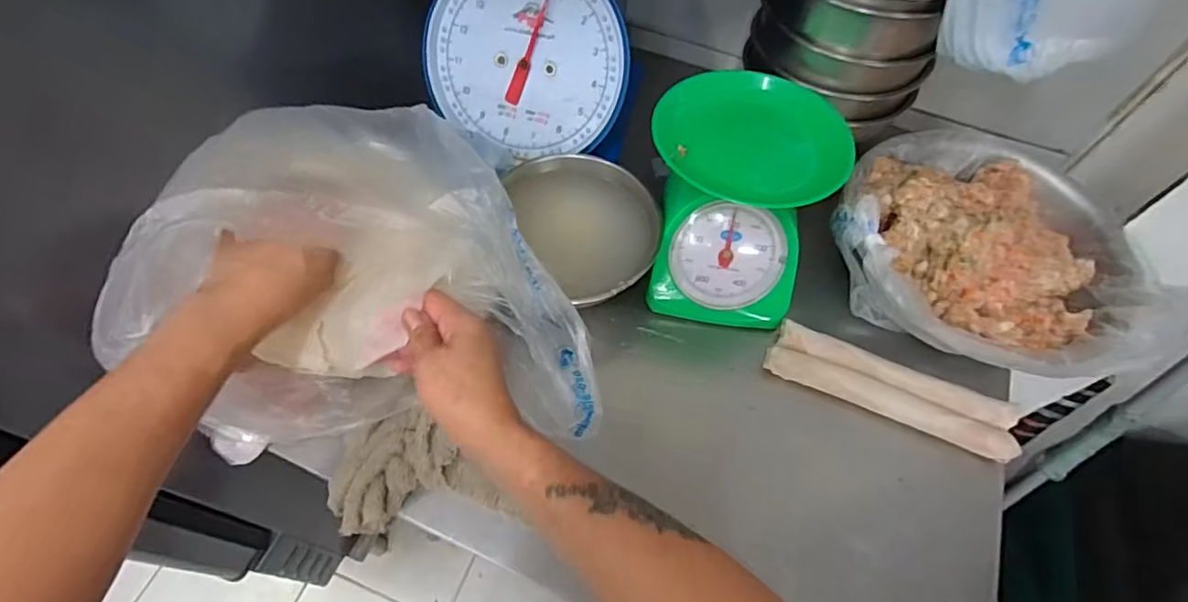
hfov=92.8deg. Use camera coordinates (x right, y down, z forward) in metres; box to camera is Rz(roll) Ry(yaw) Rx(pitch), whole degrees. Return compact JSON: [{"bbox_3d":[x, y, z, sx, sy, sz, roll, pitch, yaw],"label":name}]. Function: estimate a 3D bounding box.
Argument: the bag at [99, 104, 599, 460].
[{"bbox_3d":[-0.161,-0.033,0.431,0.287,0.162,0.252,-7,60,-7],"label":"bag"}]

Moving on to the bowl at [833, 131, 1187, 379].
[{"bbox_3d":[0.368,-0.051,0.541,0.270,0.085,0.261,1,59,-2],"label":"bowl"}]

